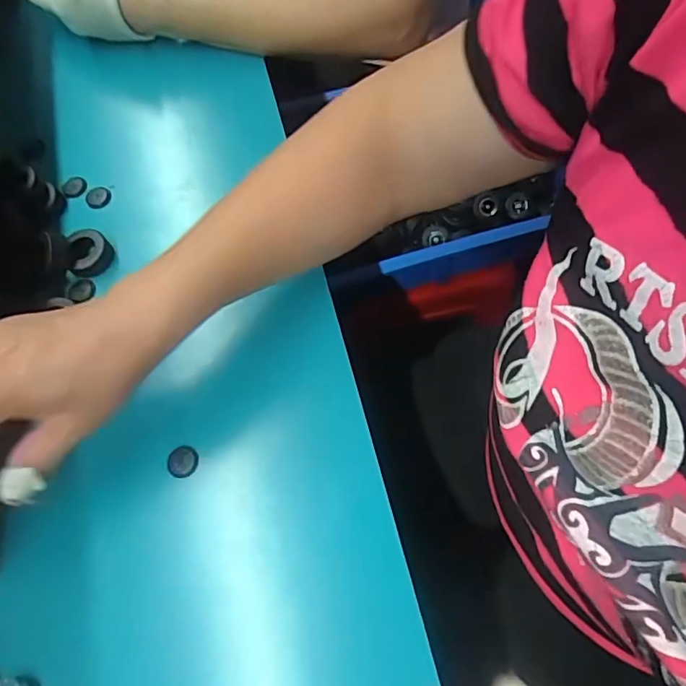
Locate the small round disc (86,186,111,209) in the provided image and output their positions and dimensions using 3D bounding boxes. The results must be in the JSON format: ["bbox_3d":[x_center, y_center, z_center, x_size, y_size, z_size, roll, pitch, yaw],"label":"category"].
[{"bbox_3d":[-0.211,-0.126,0.453,0.022,0.004,0.020,-1,67,2],"label":"small round disc"}]

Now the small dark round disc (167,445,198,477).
[{"bbox_3d":[-0.109,0.080,0.356,0.020,0.004,0.021,0,67,3],"label":"small dark round disc"}]

